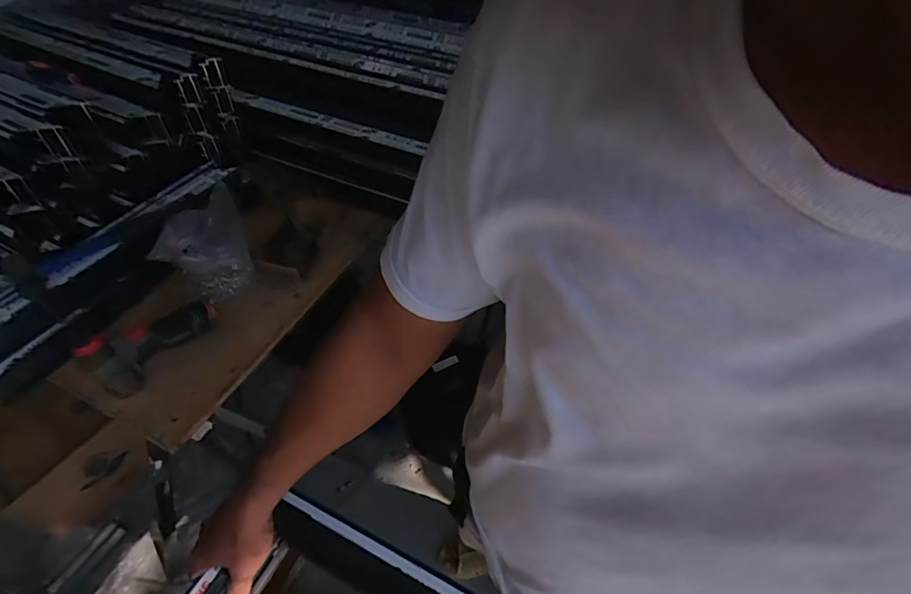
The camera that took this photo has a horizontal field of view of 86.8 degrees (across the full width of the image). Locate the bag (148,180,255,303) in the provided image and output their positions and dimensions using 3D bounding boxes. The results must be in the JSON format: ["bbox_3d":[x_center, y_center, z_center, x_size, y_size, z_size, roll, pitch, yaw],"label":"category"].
[{"bbox_3d":[-0.430,-0.083,0.824,0.134,0.120,0.138,-20,51,-15],"label":"bag"}]

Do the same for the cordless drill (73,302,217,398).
[{"bbox_3d":[-0.465,0.054,0.734,0.064,0.090,0.184,24,54,21],"label":"cordless drill"}]

